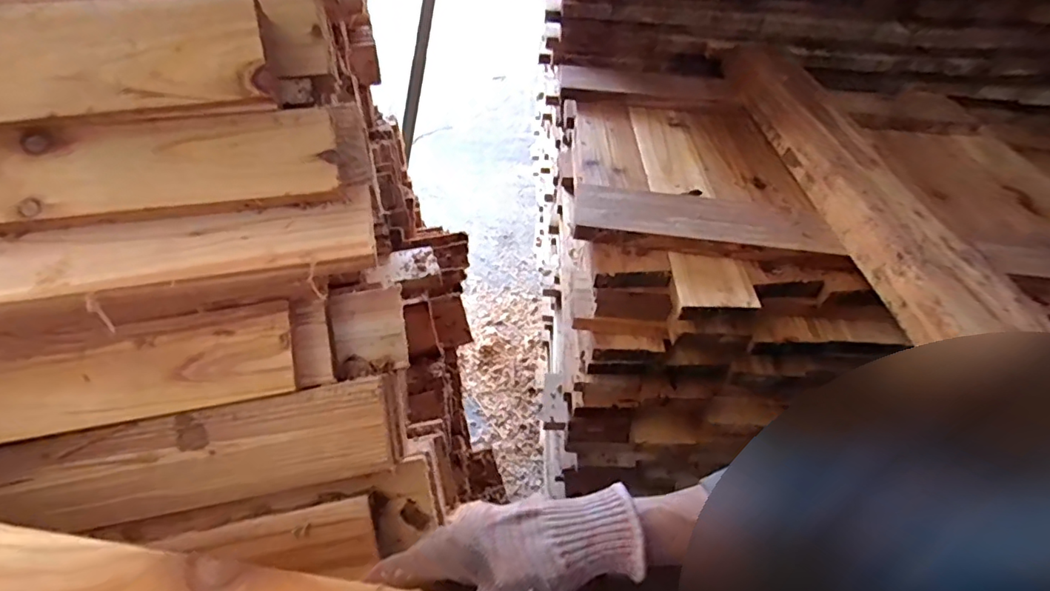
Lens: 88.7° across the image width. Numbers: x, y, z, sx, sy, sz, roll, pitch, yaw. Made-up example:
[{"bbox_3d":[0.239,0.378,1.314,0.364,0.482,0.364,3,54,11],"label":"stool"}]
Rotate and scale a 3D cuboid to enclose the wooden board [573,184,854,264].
[{"bbox_3d":[0.177,-0.077,0.538,0.247,0.021,0.089,5,44,3],"label":"wooden board"}]

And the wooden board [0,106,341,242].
[{"bbox_3d":[-0.375,-0.072,0.367,0.469,0.016,0.076,-11,85,-12],"label":"wooden board"}]

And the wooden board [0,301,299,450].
[{"bbox_3d":[-0.391,0.073,0.380,0.433,0.015,0.076,-8,84,-9],"label":"wooden board"}]

